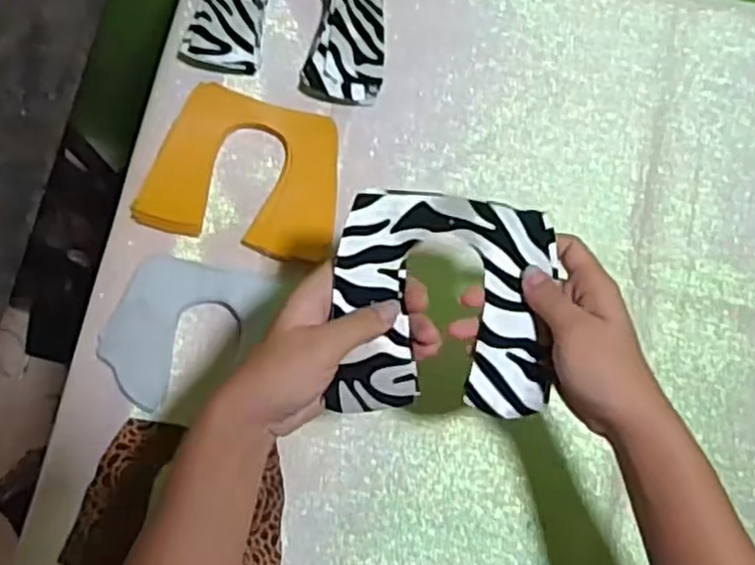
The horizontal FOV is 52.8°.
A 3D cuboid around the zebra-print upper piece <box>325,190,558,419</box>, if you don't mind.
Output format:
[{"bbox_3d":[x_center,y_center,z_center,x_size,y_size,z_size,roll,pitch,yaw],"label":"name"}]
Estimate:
[{"bbox_3d":[0.039,0.013,0.440,0.126,0.013,0.124,3,91,-10],"label":"zebra-print upper piece"}]

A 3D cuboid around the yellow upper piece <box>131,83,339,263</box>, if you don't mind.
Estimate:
[{"bbox_3d":[-0.104,-0.090,0.623,0.155,0.017,0.126,13,78,2],"label":"yellow upper piece"}]

